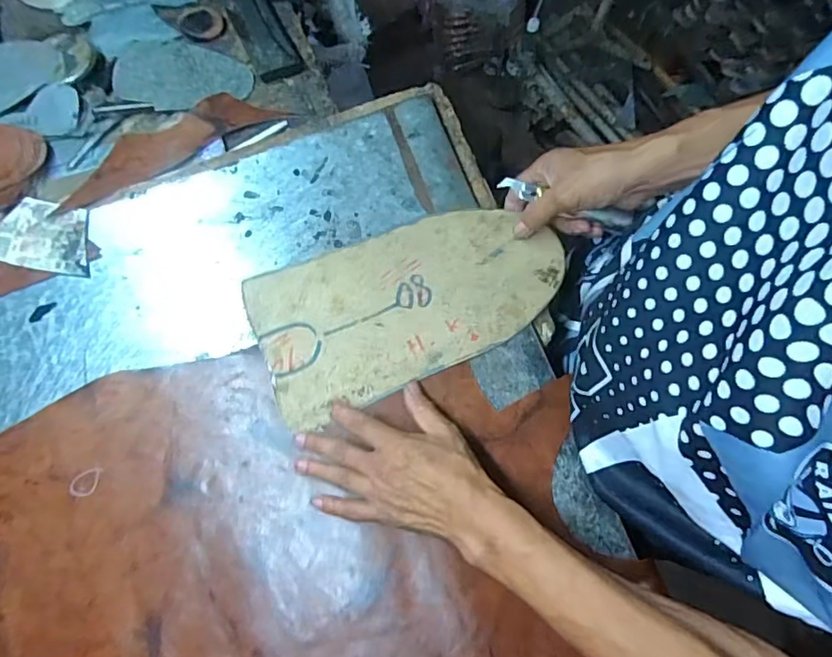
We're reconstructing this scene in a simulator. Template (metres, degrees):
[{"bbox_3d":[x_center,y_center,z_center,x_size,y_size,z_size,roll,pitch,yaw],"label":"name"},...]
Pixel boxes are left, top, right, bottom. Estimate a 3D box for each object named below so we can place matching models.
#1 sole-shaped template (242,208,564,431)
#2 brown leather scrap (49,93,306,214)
[{"bbox_3d":[-0.008,-0.031,0.501,0.292,0.006,0.153,-24,74,-4],"label":"sole-shaped template"},{"bbox_3d":[-0.278,-0.211,0.585,0.250,0.019,0.081,-33,73,-10],"label":"brown leather scrap"}]

